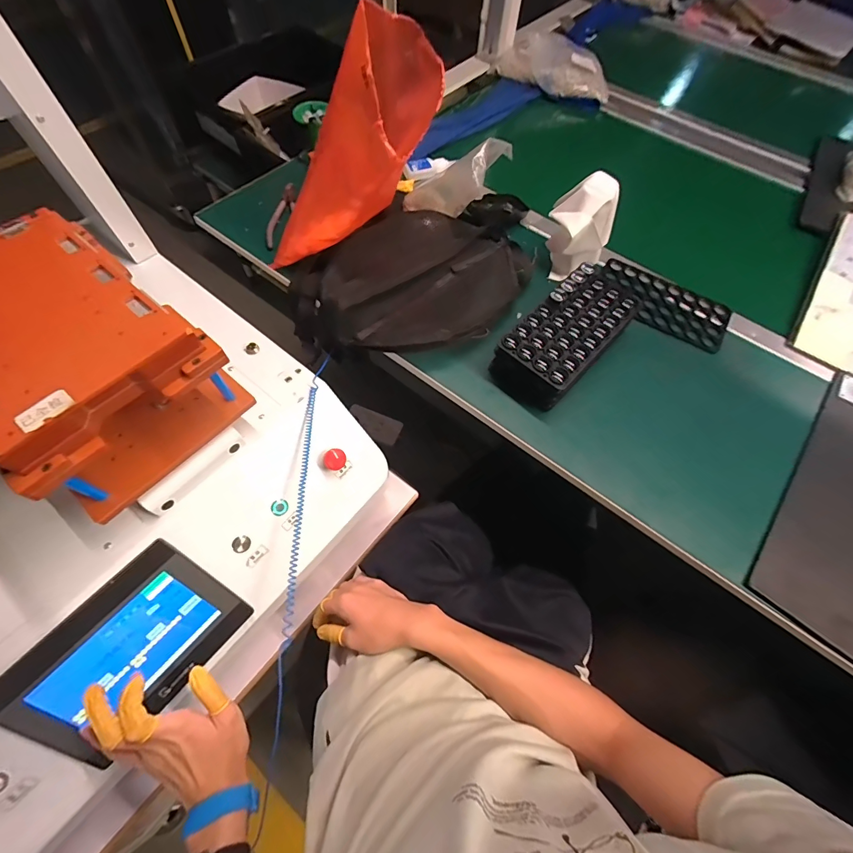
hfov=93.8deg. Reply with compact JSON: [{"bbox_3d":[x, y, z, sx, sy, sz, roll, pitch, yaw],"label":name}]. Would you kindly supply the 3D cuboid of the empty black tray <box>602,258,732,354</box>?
[{"bbox_3d":[0.354,-0.186,0.602,0.192,0.011,0.106,30,65,12],"label":"empty black tray"}]

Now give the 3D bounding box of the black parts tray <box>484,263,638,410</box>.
[{"bbox_3d":[0.185,-0.120,0.523,0.099,0.067,0.209,41,68,17],"label":"black parts tray"}]

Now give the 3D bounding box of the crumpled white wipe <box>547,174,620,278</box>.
[{"bbox_3d":[0.217,-0.279,0.572,0.090,0.120,0.085,24,64,10],"label":"crumpled white wipe"}]

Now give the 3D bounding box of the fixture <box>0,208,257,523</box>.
[{"bbox_3d":[-0.356,-0.069,0.412,0.258,0.135,0.185,37,67,15],"label":"fixture"}]

